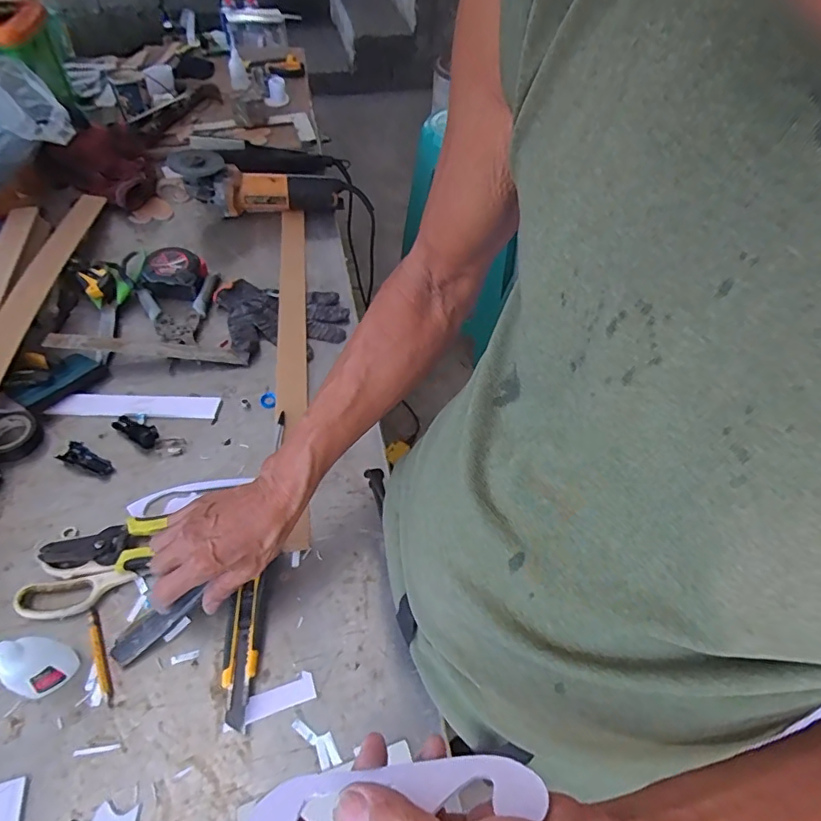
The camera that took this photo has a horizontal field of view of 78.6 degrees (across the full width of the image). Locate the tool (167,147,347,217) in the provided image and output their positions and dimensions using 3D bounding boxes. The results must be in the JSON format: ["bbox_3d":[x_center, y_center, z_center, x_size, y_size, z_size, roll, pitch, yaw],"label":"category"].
[{"bbox_3d":[-0.267,-0.399,0.904,0.301,0.081,0.088,-1,50,-22],"label":"tool"}]

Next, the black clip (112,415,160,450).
[{"bbox_3d":[-0.325,0.022,0.596,0.064,0.012,0.027,28,55,17],"label":"black clip"}]

